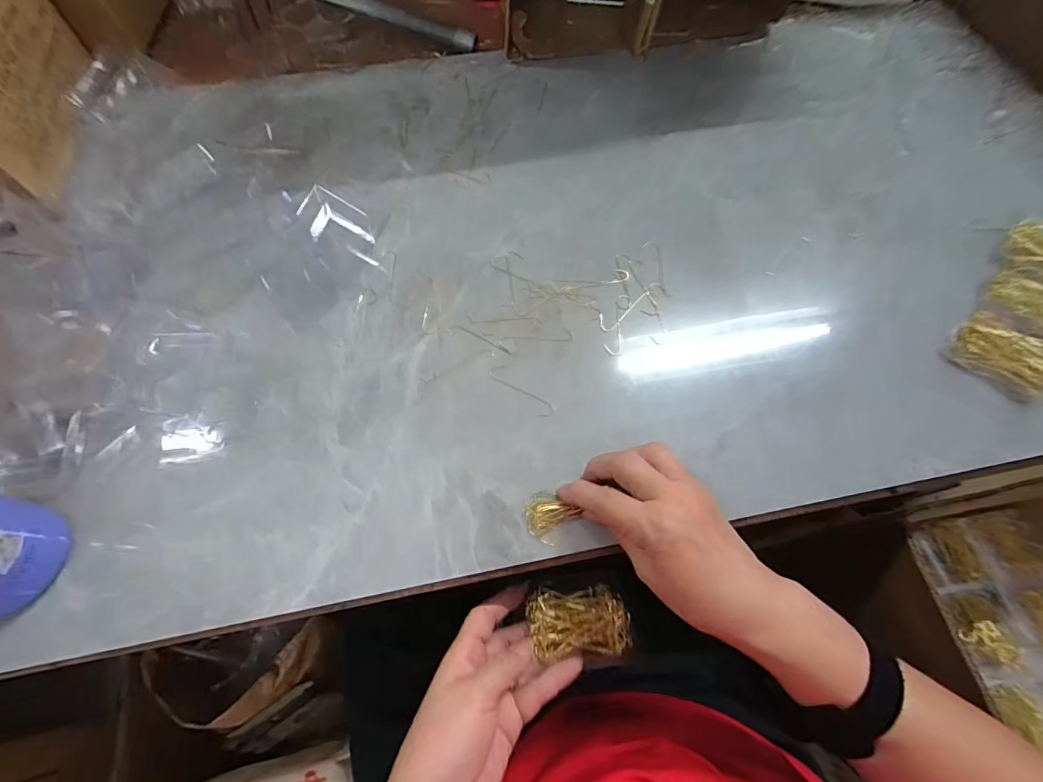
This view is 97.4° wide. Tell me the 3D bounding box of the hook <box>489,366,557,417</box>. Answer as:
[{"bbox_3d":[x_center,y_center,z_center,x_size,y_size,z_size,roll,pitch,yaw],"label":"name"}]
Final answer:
[{"bbox_3d":[0.000,0.000,0.374,0.064,0.004,0.014,40,70,17],"label":"hook"}]

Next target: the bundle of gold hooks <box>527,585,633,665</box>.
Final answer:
[{"bbox_3d":[0.042,0.172,0.344,0.072,0.020,0.045,-4,64,-2],"label":"bundle of gold hooks"}]

